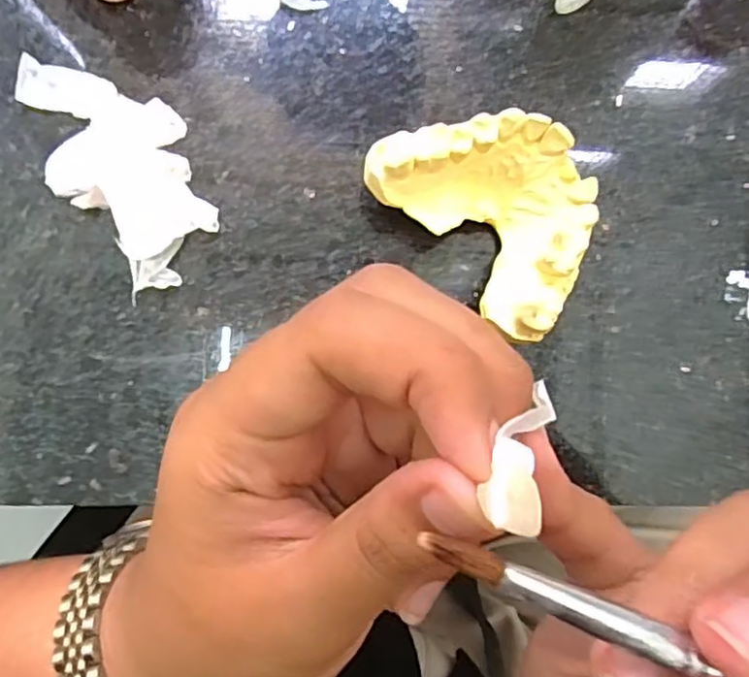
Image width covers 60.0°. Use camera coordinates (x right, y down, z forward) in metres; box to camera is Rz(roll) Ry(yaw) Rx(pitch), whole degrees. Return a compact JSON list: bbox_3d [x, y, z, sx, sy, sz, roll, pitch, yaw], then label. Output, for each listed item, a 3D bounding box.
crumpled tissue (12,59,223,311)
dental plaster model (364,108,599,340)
[{"bbox_3d":[-0.075,-0.052,0.192,0.039,0.009,0.075,-25,89,-5],"label":"crumpled tissue"},{"bbox_3d":[0.036,-0.038,0.192,0.049,0.026,0.067,-44,91,-5],"label":"dental plaster model"}]

